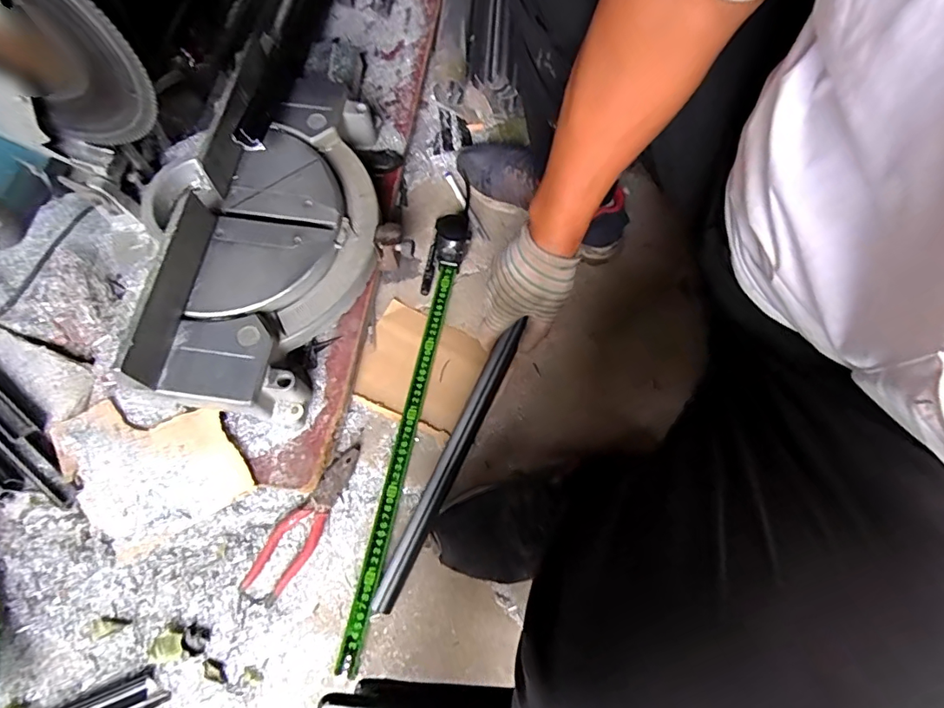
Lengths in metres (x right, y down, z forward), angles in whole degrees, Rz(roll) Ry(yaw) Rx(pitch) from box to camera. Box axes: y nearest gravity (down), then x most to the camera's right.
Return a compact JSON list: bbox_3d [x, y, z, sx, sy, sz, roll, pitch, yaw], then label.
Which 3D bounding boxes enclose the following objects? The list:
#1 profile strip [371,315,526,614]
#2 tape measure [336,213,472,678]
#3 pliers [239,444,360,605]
[{"bbox_3d":[-0.027,0.129,0.570,0.024,0.020,0.347,27,91,7],"label":"profile strip"},{"bbox_3d":[-0.073,0.063,0.644,0.047,0.047,0.601,11,71,1],"label":"tape measure"},{"bbox_3d":[-0.195,0.194,0.600,0.050,0.020,0.192,30,72,8],"label":"pliers"}]

